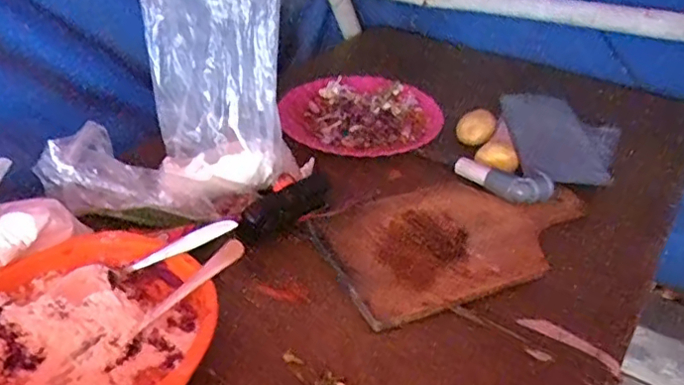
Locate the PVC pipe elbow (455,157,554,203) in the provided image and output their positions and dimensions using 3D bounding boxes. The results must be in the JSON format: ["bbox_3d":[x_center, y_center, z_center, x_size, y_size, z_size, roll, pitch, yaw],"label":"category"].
[{"bbox_3d":[0.179,-0.017,0.656,0.116,0.032,0.037,25,41,25],"label":"PVC pipe elbow"}]

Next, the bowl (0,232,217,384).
[{"bbox_3d":[-0.201,0.107,0.460,0.193,0.052,0.185,3,37,-2],"label":"bowl"}]

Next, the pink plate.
[{"bbox_3d":[0.026,-0.105,0.788,0.210,0.025,0.174,0,37,-6],"label":"pink plate"}]

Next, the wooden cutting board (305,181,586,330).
[{"bbox_3d":[0.128,0.039,0.605,0.292,0.014,0.158,-15,41,-24],"label":"wooden cutting board"}]

